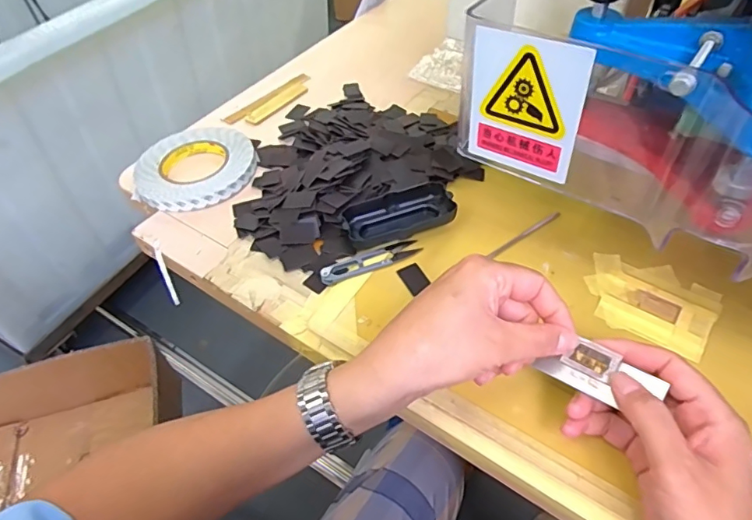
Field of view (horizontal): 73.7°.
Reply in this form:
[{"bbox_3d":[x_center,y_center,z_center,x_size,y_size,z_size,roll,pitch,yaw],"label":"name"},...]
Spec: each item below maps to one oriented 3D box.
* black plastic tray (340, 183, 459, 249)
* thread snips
[{"bbox_3d":[0.022,-0.046,0.513,0.108,0.028,0.049,-12,49,-6],"label":"black plastic tray"},{"bbox_3d":[-0.006,-0.001,0.492,0.101,0.009,0.022,-18,50,-12],"label":"thread snips"}]

